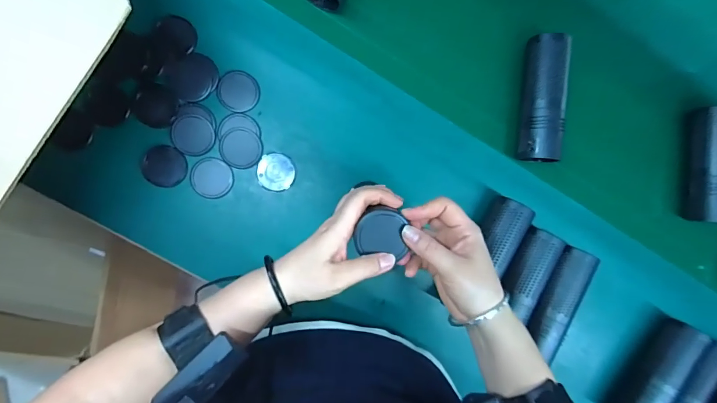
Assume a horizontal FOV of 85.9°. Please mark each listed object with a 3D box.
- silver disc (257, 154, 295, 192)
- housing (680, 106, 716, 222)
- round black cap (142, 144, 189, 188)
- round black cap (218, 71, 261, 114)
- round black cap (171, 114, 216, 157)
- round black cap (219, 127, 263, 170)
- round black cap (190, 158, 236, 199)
[{"bbox_3d":[-0.106,-0.038,0.499,0.045,0.004,0.046,9,90,-10],"label":"silver disc"},{"bbox_3d":[0.506,-0.048,0.551,0.055,0.049,0.152,-5,93,-7],"label":"housing"},{"bbox_3d":[-0.238,-0.043,0.474,0.050,0.004,0.049,0,92,-9],"label":"round black cap"},{"bbox_3d":[-0.152,-0.140,0.488,0.049,0.004,0.051,0,92,-9],"label":"round black cap"},{"bbox_3d":[-0.205,-0.082,0.478,0.050,0.005,0.049,0,92,-9],"label":"round black cap"},{"bbox_3d":[-0.149,-0.067,0.490,0.051,0.004,0.050,0,92,-9],"label":"round black cap"},{"bbox_3d":[-0.184,-0.030,0.485,0.050,0.004,0.050,9,90,-10],"label":"round black cap"}]

